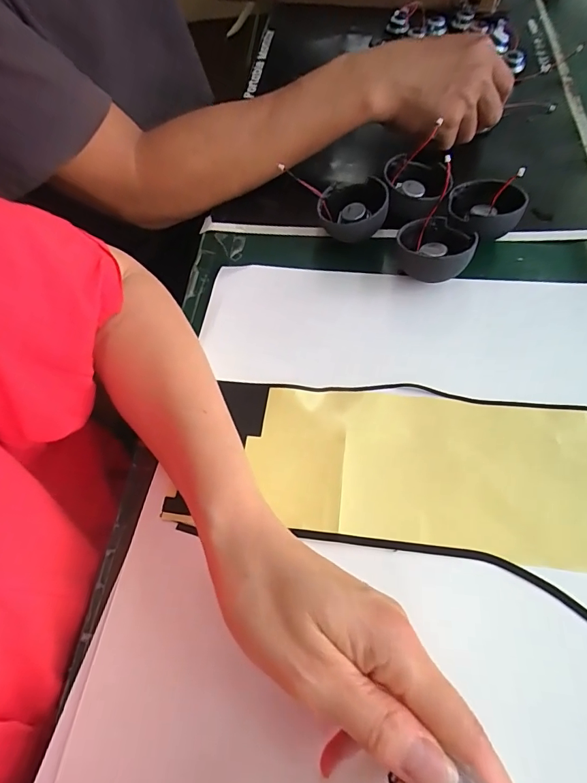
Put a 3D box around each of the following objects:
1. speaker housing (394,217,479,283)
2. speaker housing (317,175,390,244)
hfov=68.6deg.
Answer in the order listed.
[{"bbox_3d":[0.116,-0.117,0.359,0.059,0.039,0.054,7,62,9],"label":"speaker housing"},{"bbox_3d":[0.053,-0.160,0.386,0.058,0.039,0.060,5,62,8],"label":"speaker housing"}]

